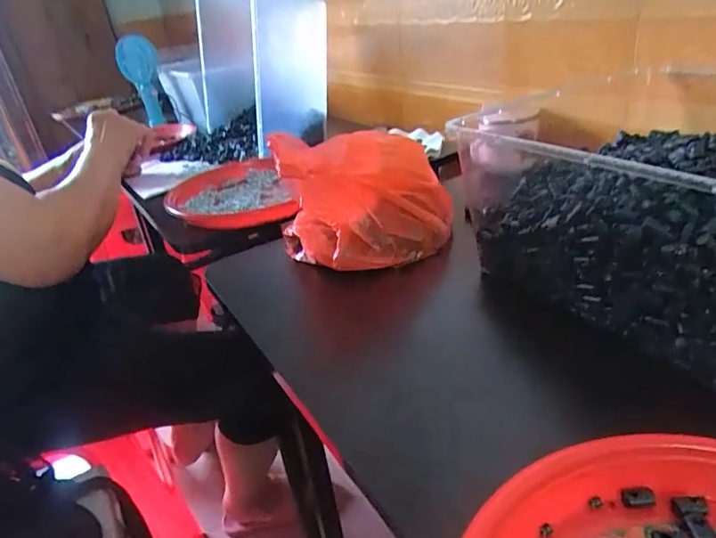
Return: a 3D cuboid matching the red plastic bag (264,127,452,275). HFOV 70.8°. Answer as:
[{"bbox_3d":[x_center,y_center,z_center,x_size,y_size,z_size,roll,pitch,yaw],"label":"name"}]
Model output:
[{"bbox_3d":[0.009,-0.077,0.527,0.187,0.116,0.115,-8,28,1],"label":"red plastic bag"}]

